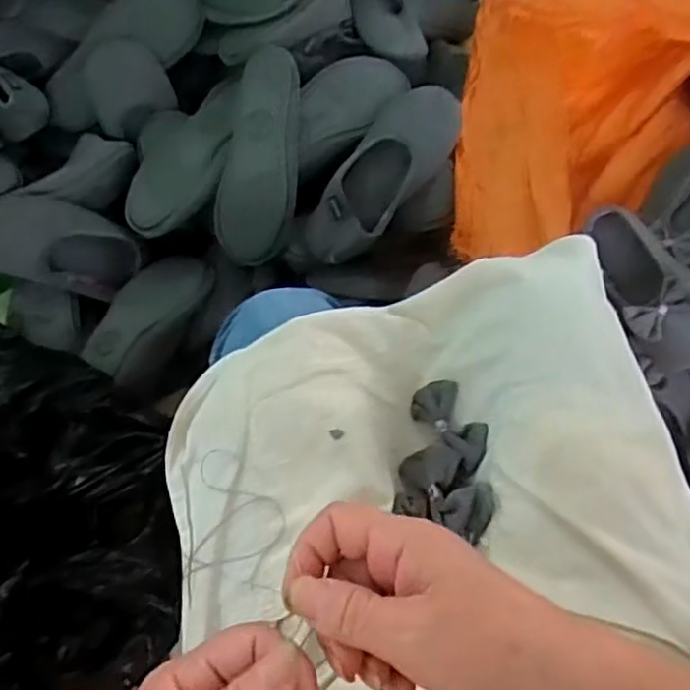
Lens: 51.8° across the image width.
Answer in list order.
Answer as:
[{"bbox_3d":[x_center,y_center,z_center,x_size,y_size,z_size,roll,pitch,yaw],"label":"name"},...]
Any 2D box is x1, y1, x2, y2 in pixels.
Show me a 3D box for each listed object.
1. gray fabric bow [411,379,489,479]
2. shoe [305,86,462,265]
[{"bbox_3d":[0.081,0.058,0.540,0.034,0.024,0.078,-28,54,-12],"label":"gray fabric bow"},{"bbox_3d":[0.044,-0.207,0.856,0.096,0.060,0.249,39,88,18],"label":"shoe"}]

